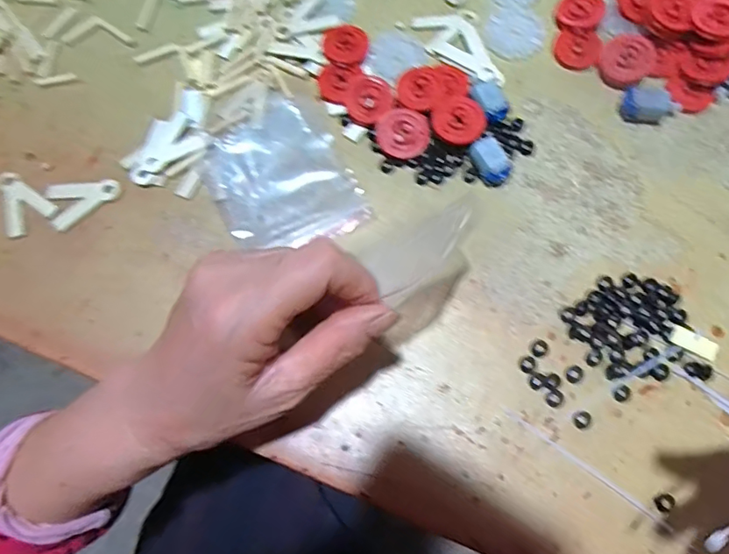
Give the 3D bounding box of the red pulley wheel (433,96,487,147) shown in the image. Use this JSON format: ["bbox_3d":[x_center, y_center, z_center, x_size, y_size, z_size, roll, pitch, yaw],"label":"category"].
[{"bbox_3d":[0.059,-0.100,0.331,0.033,0.004,0.033,0,73,0],"label":"red pulley wheel"}]

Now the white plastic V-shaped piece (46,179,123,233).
[{"bbox_3d":[-0.177,-0.049,0.330,0.043,0.004,0.029,-19,74,-5],"label":"white plastic V-shaped piece"}]

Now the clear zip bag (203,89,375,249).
[{"bbox_3d":[-0.055,-0.063,0.334,0.082,0.007,0.103,-28,75,-8],"label":"clear zip bag"}]

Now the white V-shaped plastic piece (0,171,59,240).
[{"bbox_3d":[-0.219,-0.044,0.329,0.044,0.004,0.031,36,77,10],"label":"white V-shaped plastic piece"}]

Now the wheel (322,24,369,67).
[{"bbox_3d":[-0.013,-0.156,0.350,0.029,0.010,0.028,22,75,7],"label":"wheel"}]

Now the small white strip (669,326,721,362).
[{"bbox_3d":[0.190,0.039,0.300,0.029,0.004,0.011,23,75,7],"label":"small white strip"}]

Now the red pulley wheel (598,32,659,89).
[{"bbox_3d":[0.171,-0.142,0.343,0.034,0.005,0.033,0,88,13],"label":"red pulley wheel"}]

